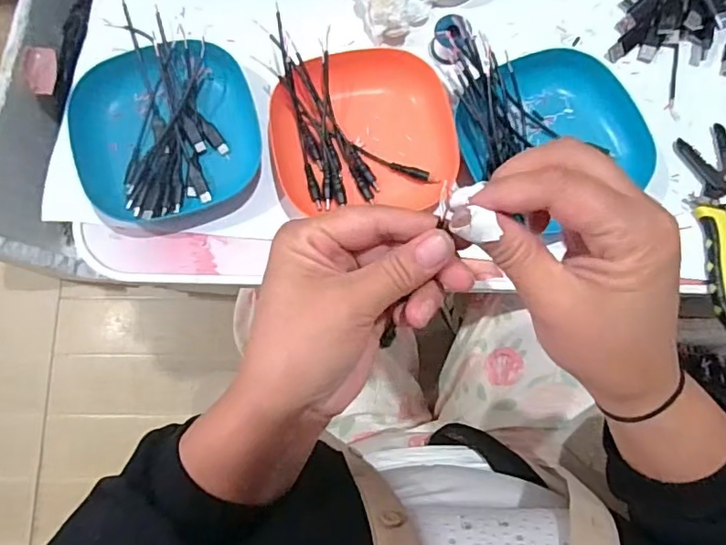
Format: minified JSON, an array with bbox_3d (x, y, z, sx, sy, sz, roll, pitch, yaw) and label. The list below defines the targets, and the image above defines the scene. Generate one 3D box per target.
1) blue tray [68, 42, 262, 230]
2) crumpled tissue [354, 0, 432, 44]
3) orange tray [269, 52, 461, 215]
[{"bbox_3d":[-0.153,-0.108,0.430,0.134,0.030,0.139,-10,80,-3],"label":"blue tray"},{"bbox_3d":[0.017,-0.224,0.463,0.073,0.027,0.052,17,79,2],"label":"crumpled tissue"},{"bbox_3d":[-0.001,-0.114,0.439,0.137,0.034,0.128,-5,79,-2],"label":"orange tray"}]

